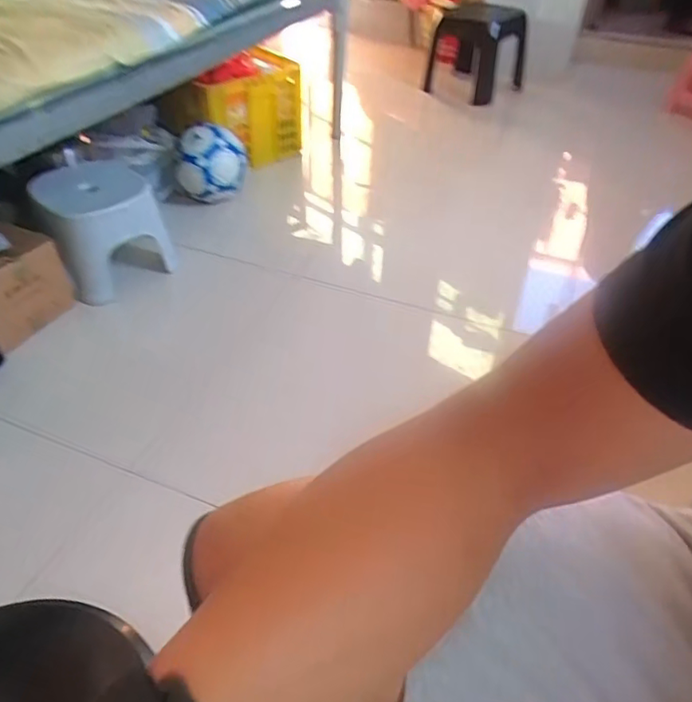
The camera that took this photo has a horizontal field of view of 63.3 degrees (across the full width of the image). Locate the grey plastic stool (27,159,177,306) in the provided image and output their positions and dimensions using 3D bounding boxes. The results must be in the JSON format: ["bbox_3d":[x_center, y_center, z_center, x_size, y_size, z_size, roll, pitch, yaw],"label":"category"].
[{"bbox_3d":[-0.532,-0.285,1.245,0.236,0.222,0.245,-19,46,-21],"label":"grey plastic stool"}]

